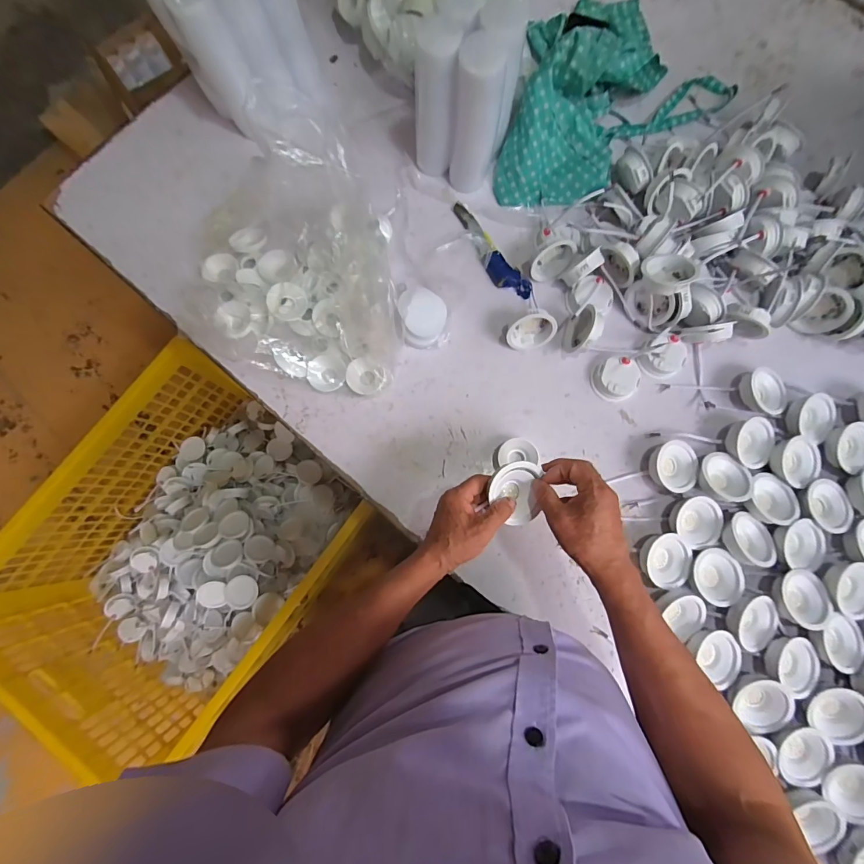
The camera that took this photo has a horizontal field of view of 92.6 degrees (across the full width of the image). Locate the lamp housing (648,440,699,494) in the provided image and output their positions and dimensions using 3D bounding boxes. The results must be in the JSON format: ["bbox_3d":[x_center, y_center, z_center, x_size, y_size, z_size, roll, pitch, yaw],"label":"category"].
[{"bbox_3d":[0.341,0.050,0.585,0.062,0.031,0.069,9,80,3],"label":"lamp housing"}]

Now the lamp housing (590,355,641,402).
[{"bbox_3d":[0.278,-0.082,0.619,0.067,0.027,0.064,0,79,1],"label":"lamp housing"}]

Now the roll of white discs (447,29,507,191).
[{"bbox_3d":[0.063,-0.454,0.600,0.065,0.183,0.064,6,80,2],"label":"roll of white discs"}]

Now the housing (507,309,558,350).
[{"bbox_3d":[0.144,-0.154,0.614,0.068,0.066,0.030,-10,61,1],"label":"housing"}]

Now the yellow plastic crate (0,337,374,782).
[{"bbox_3d":[-0.654,0.324,1.112,0.643,0.368,0.802,38,82,7],"label":"yellow plastic crate"}]

